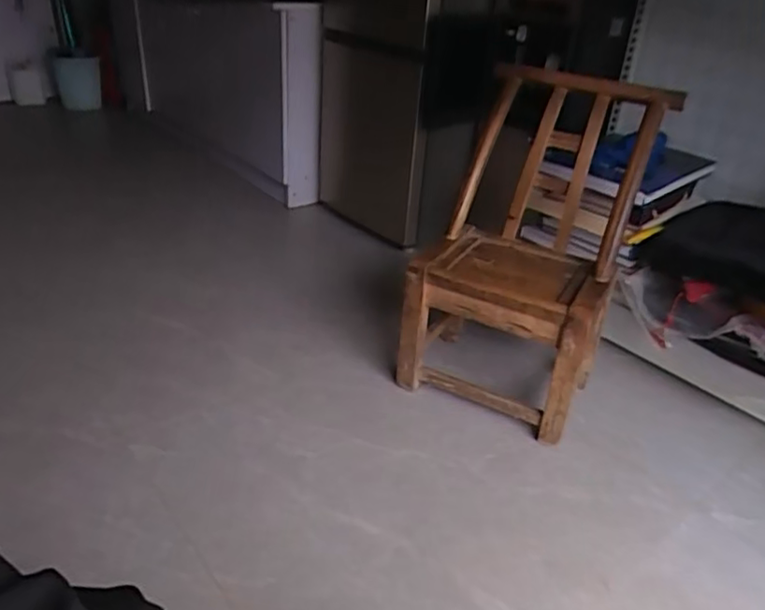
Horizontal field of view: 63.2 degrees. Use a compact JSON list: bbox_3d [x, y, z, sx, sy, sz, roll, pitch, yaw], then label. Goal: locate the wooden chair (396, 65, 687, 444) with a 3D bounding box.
[{"bbox_3d":[0.300,-0.109,1.305,0.380,0.677,0.306,23,36,28],"label":"wooden chair"}]

